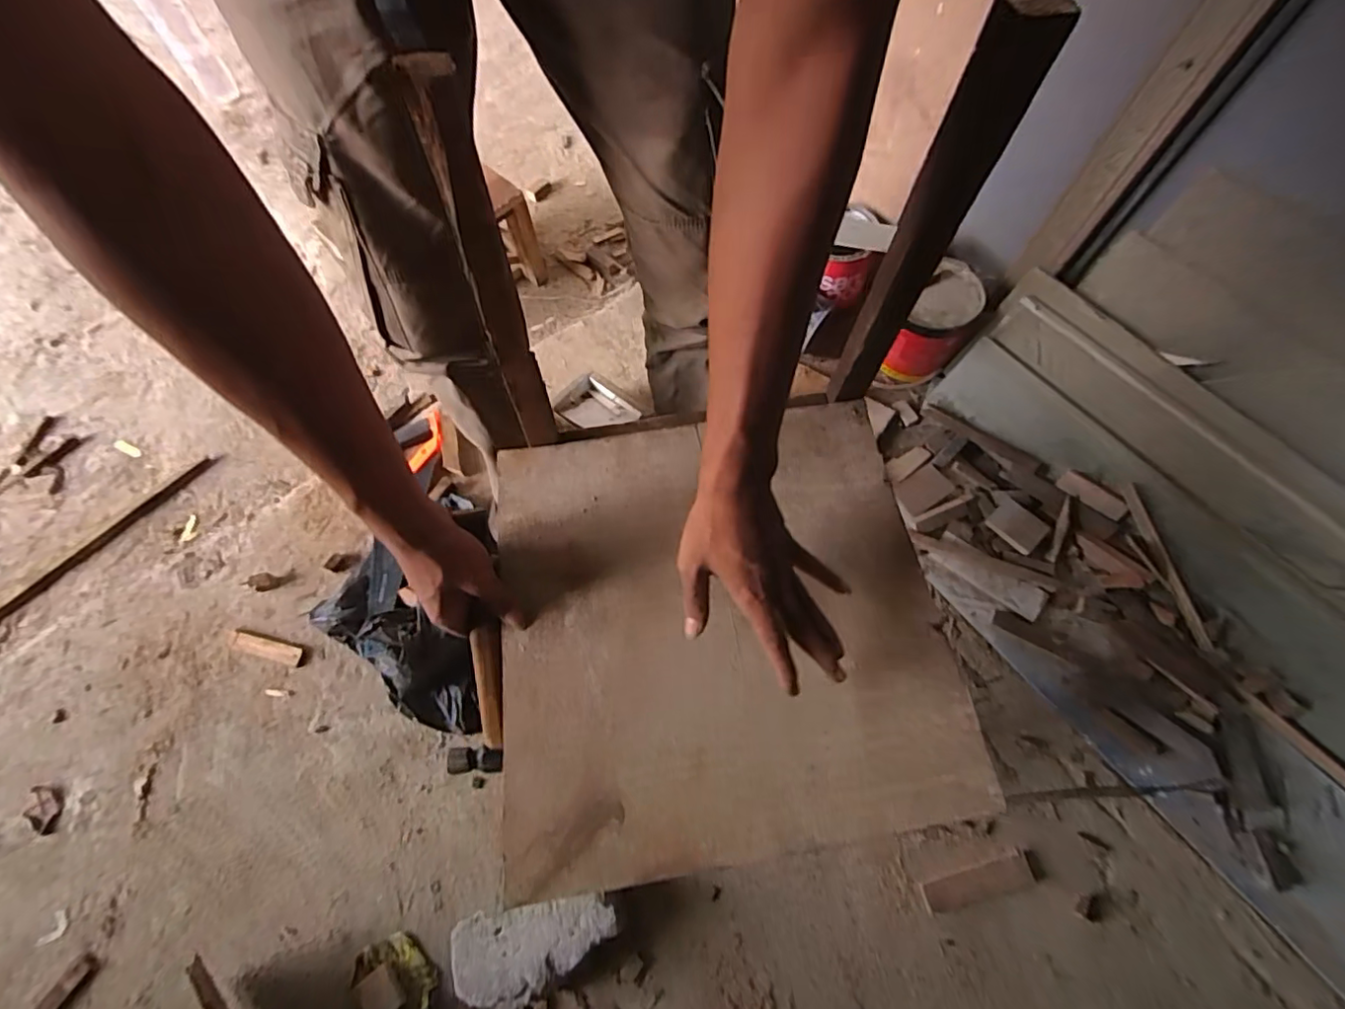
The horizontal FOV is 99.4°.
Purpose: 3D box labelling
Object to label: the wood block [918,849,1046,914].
[{"bbox_3d":[0.415,0.507,0.767,0.164,0.012,0.040,-14,66,-6],"label":"wood block"}]

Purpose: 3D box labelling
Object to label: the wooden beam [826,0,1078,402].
[{"bbox_3d":[0.171,-0.170,0.414,0.040,0.329,0.047,25,68,12],"label":"wooden beam"}]

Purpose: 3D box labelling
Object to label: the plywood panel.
[{"bbox_3d":[0.037,0.093,0.499,0.366,0.014,0.370,-8,66,-3],"label":"plywood panel"}]

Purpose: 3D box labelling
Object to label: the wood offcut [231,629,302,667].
[{"bbox_3d":[-0.646,0.227,0.905,0.116,0.021,0.028,13,66,6],"label":"wood offcut"}]

